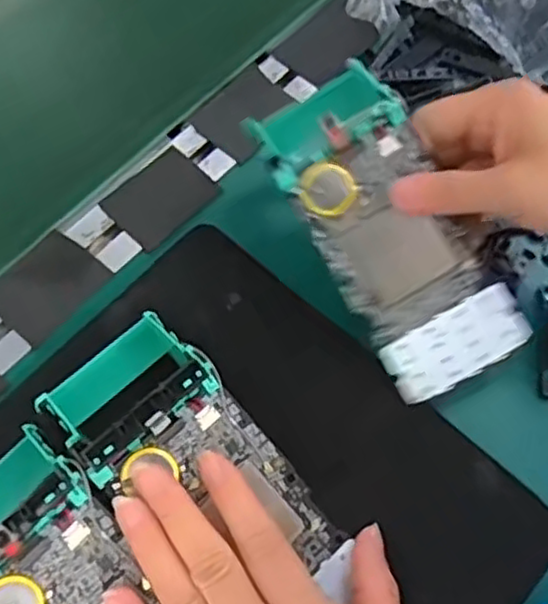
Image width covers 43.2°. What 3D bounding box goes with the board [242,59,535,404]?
[{"bbox_3d":[0.058,-0.033,0.345,0.069,0.020,0.157,-31,95,2],"label":"board"}]

